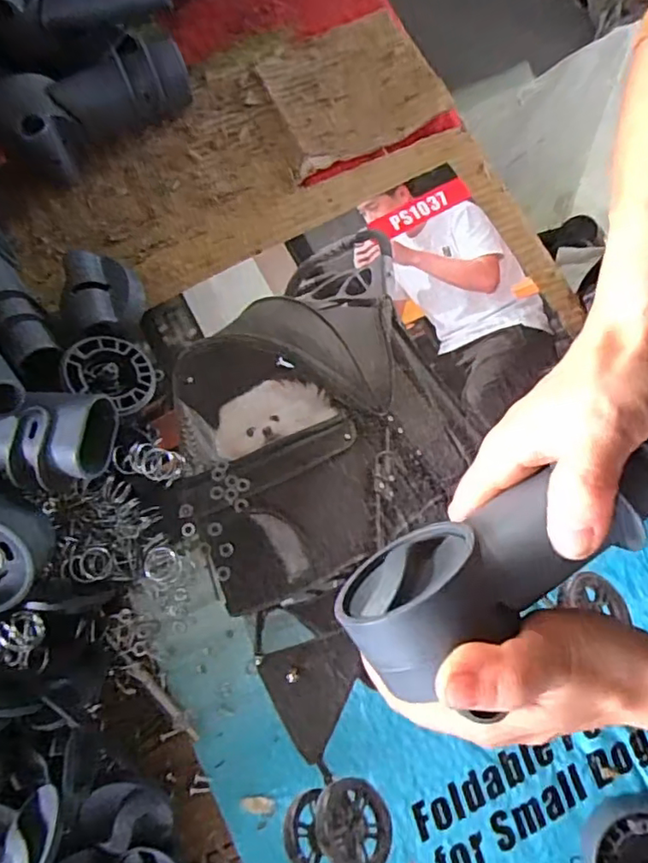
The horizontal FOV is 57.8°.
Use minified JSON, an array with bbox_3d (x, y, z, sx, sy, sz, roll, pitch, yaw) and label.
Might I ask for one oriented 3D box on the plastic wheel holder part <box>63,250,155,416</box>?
[{"bbox_3d":[-0.165,-0.074,0.448,0.053,0.044,0.130,-13,76,-2],"label":"plastic wheel holder part"}]

